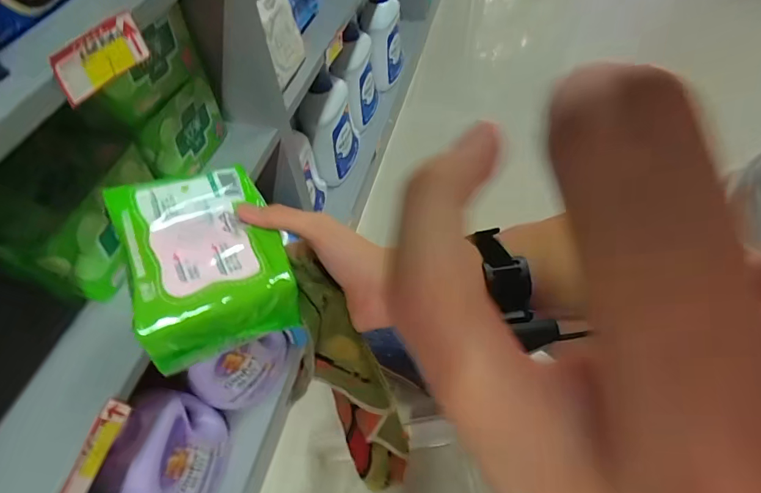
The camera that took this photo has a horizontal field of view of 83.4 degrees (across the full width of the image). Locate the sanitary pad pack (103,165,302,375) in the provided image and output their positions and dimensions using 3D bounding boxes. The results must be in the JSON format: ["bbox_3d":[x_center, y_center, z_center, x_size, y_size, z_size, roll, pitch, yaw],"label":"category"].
[{"bbox_3d":[-0.132,0.010,0.333,0.123,0.058,0.144,-8,56,-27],"label":"sanitary pad pack"}]

